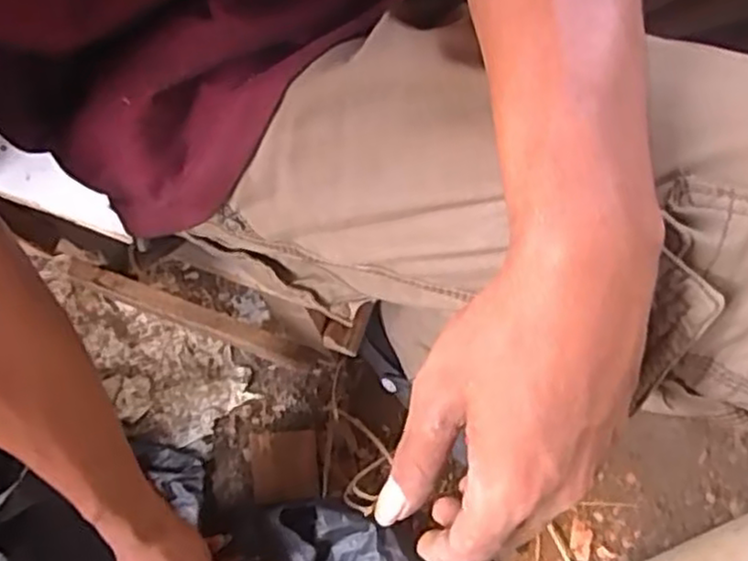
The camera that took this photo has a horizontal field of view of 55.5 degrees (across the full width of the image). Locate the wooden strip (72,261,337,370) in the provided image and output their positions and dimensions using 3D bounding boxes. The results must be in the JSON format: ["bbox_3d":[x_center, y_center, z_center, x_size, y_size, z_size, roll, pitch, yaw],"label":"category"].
[{"bbox_3d":[-0.158,0.032,0.643,0.244,0.021,0.020,20,72,6],"label":"wooden strip"}]

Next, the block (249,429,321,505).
[{"bbox_3d":[-0.083,0.173,0.660,0.060,0.013,0.064,-5,70,-3],"label":"block"}]

